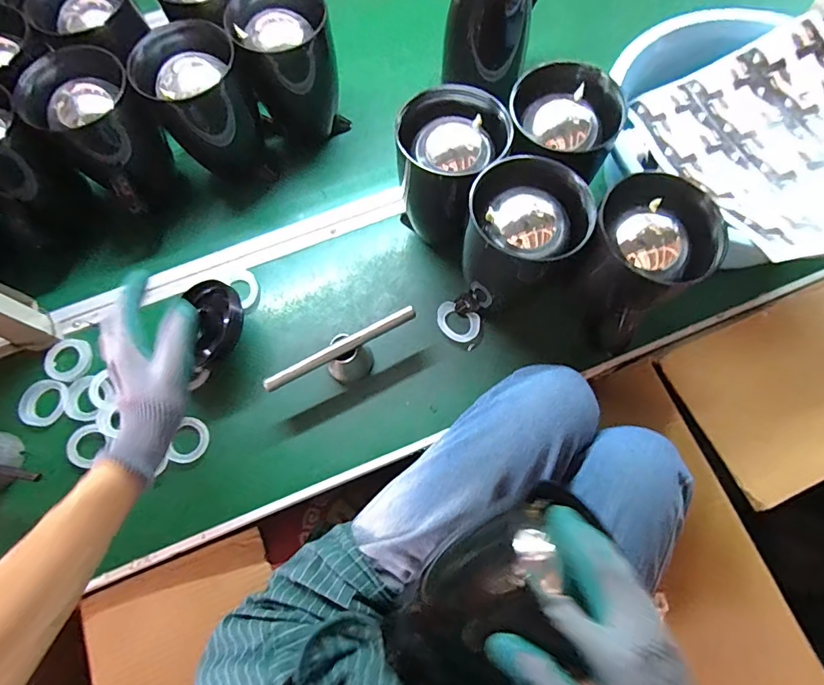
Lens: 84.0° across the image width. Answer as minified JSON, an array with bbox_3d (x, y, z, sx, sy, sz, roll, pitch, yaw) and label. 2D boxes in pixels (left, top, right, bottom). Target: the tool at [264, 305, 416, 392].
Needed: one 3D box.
[{"bbox_3d":[-0.083,0.020,0.582,0.195,0.064,0.043,-27,72,-8],"label":"tool"}]

